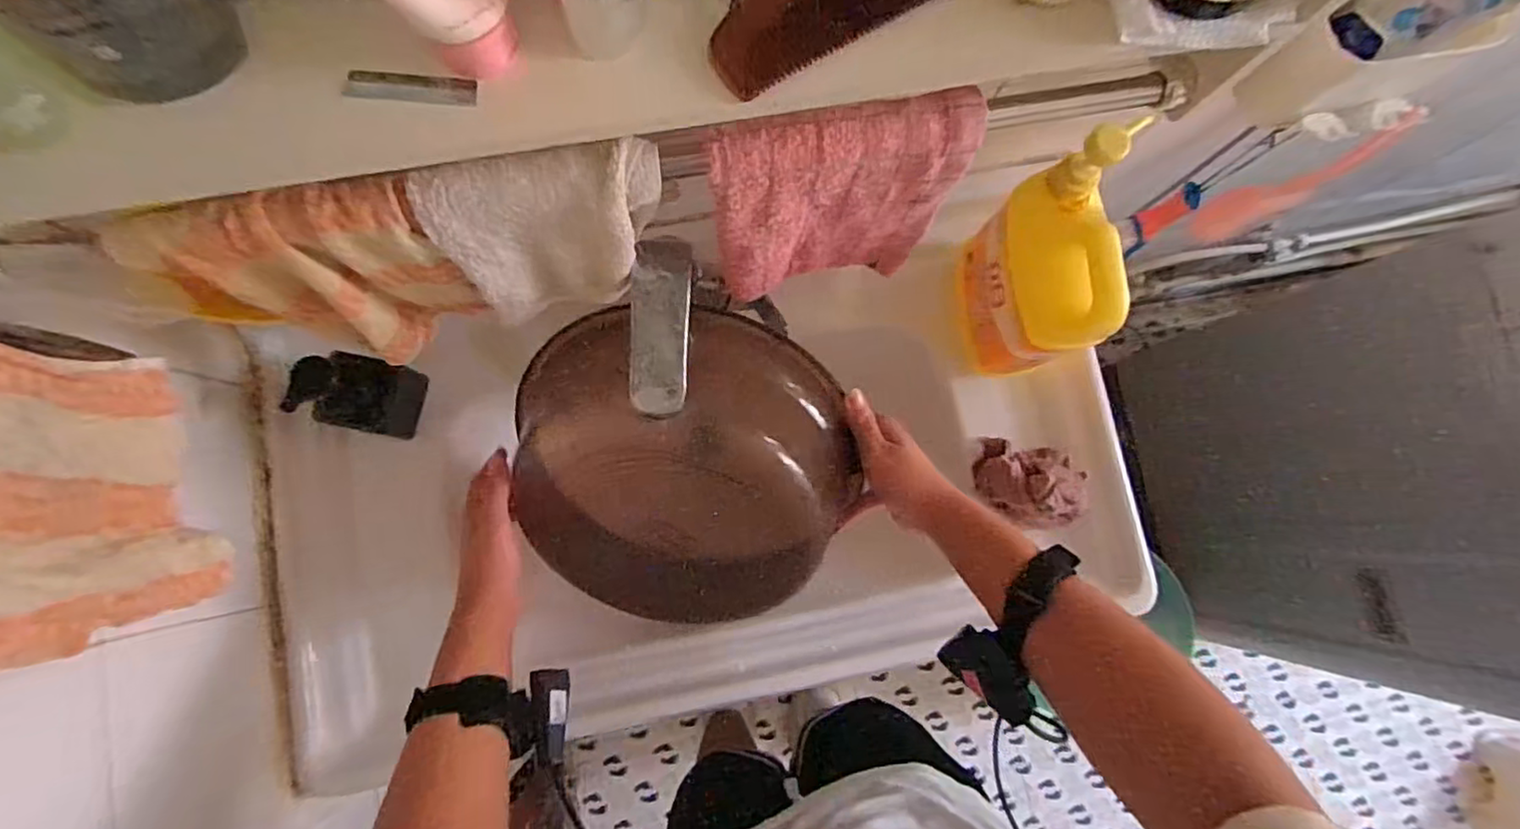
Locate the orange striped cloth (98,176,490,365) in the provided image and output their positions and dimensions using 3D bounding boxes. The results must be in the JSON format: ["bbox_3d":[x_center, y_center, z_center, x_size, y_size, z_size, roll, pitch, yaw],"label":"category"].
[{"bbox_3d":[-0.275,-0.081,0.436,0.158,0.176,0.053,-11,83,-6],"label":"orange striped cloth"}]

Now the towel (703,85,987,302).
[{"bbox_3d":[0.047,-0.147,0.479,0.164,0.195,0.045,-10,83,-6],"label":"towel"}]

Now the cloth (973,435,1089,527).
[{"bbox_3d":[0.274,0.071,0.677,0.100,0.073,0.077,11,82,-3],"label":"cloth"}]

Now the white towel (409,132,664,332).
[{"bbox_3d":[-0.128,-0.115,0.431,0.132,0.138,0.047,-13,84,-6],"label":"white towel"}]

